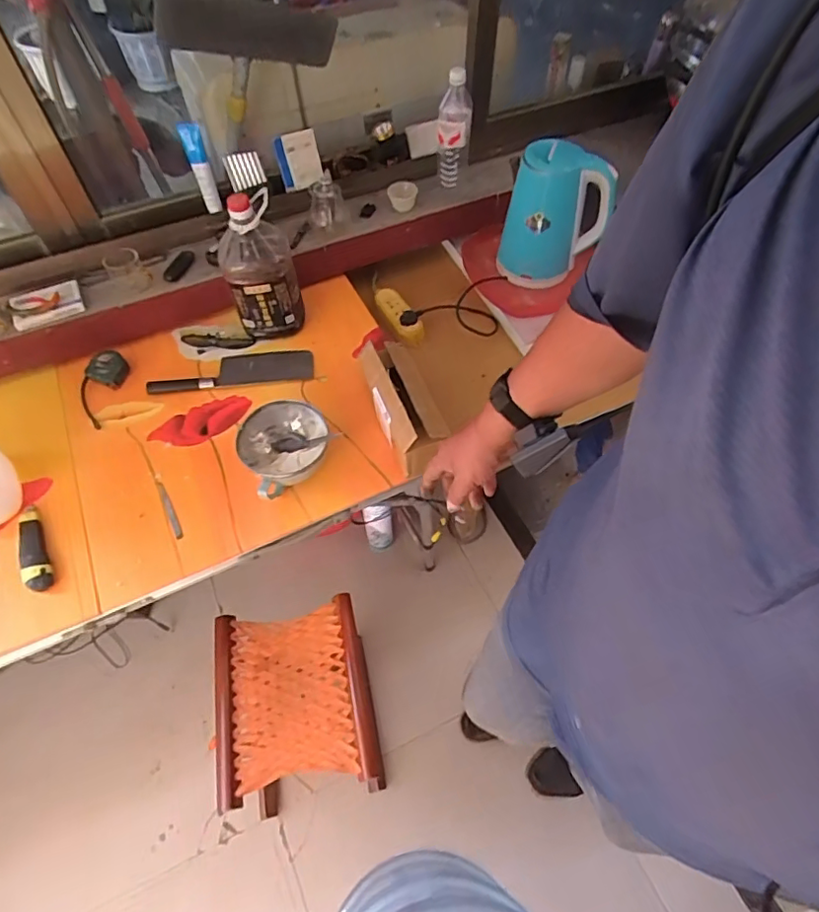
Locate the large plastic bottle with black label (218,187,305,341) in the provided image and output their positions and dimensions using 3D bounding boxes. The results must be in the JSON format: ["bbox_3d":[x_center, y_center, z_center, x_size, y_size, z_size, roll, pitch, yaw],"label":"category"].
[{"bbox_3d":[-0.281,-0.356,1.045,0.133,0.265,0.156,-14,58,-10],"label":"large plastic bottle with black label"}]

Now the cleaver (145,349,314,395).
[{"bbox_3d":[-0.342,-0.169,1.071,0.308,0.017,0.090,-7,57,-5],"label":"cleaver"}]

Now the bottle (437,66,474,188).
[{"bbox_3d":[0.086,-0.621,1.062,0.057,0.213,0.065,8,57,4],"label":"bottle"}]

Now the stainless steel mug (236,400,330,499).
[{"bbox_3d":[-0.205,-0.011,0.917,0.141,0.087,0.149,0,57,0],"label":"stainless steel mug"}]

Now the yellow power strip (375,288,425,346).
[{"bbox_3d":[-0.018,-0.285,1.146,0.062,0.032,0.176,-21,59,-14],"label":"yellow power strip"}]

